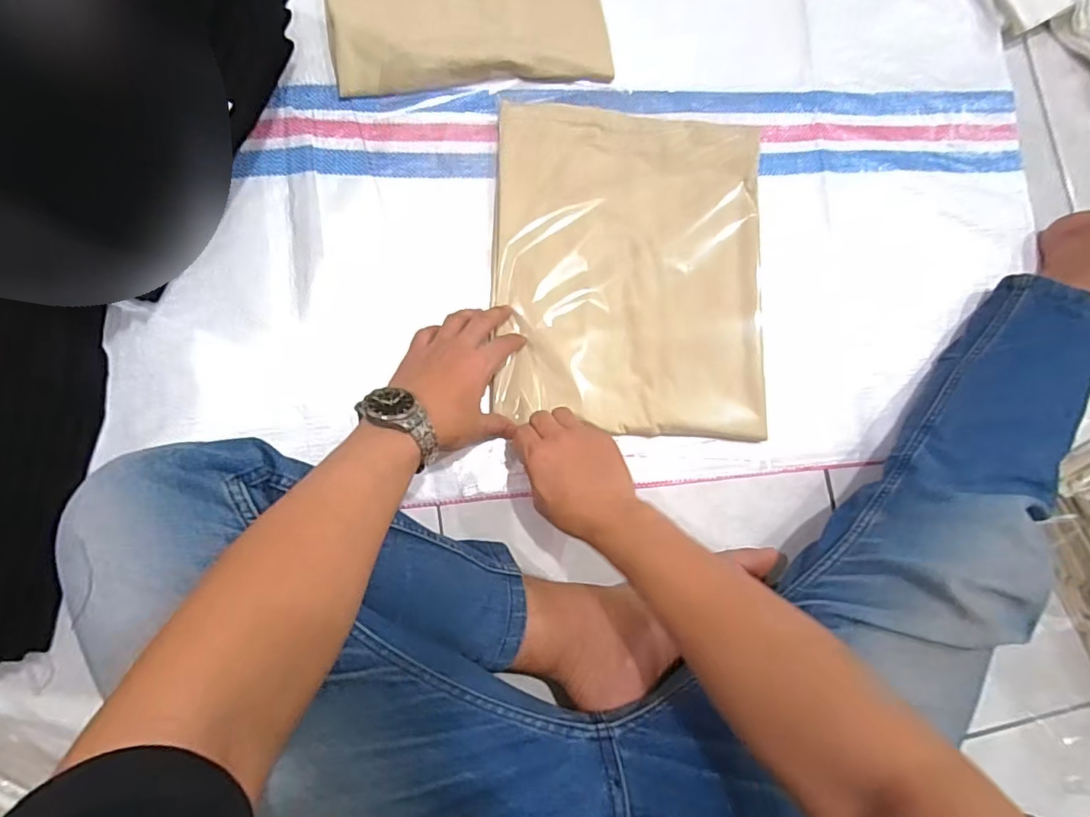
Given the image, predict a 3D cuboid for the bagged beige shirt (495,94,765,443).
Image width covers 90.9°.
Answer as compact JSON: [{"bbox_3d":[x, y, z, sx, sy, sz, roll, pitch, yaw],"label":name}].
[{"bbox_3d":[0.089,-0.140,0.544,0.273,0.017,0.324,2,84,-8],"label":"bagged beige shirt"}]

